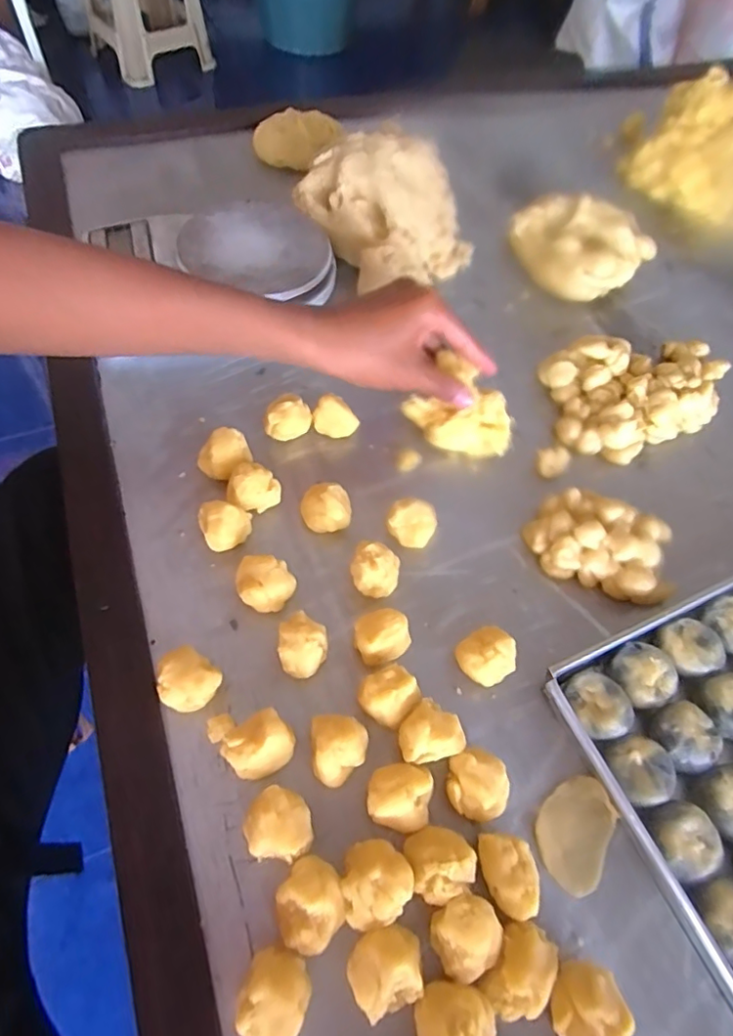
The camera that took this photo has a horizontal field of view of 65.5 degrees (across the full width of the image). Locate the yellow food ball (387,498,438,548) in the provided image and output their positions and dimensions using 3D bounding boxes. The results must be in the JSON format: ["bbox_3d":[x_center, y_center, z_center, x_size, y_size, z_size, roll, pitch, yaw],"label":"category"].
[{"bbox_3d":[0.032,0.006,0.399,0.032,0.030,0.026,18,60,9],"label":"yellow food ball"}]

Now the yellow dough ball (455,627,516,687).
[{"bbox_3d":[0.073,0.088,0.353,0.033,0.030,0.031,1,59,-2],"label":"yellow dough ball"}]

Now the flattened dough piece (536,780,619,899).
[{"bbox_3d":[0.119,0.177,0.324,0.039,0.008,0.059,28,62,14],"label":"flattened dough piece"}]

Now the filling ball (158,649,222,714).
[{"bbox_3d":[-0.104,0.098,0.336,0.034,0.028,0.031,1,59,-2],"label":"filling ball"}]

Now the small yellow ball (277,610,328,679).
[{"bbox_3d":[-0.039,0.079,0.351,0.028,0.031,0.035,1,59,-2],"label":"small yellow ball"}]

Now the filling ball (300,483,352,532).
[{"bbox_3d":[-0.028,-0.006,0.402,0.034,0.029,0.029,0,59,-2],"label":"filling ball"}]

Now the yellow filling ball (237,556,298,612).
[{"bbox_3d":[-0.064,0.045,0.371,0.036,0.026,0.031,2,59,-1],"label":"yellow filling ball"}]

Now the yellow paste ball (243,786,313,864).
[{"bbox_3d":[-0.045,0.162,0.301,0.033,0.031,0.032,1,59,-2],"label":"yellow paste ball"}]

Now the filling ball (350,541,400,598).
[{"bbox_3d":[0.006,0.037,0.380,0.031,0.030,0.031,1,59,-2],"label":"filling ball"}]

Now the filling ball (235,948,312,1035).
[{"bbox_3d":[-0.042,0.223,0.265,0.030,0.032,0.032,1,59,-2],"label":"filling ball"}]

